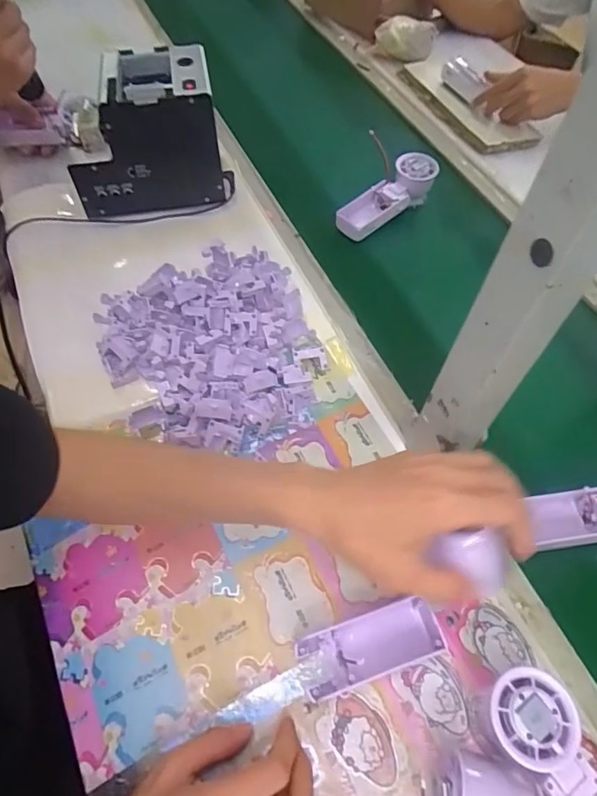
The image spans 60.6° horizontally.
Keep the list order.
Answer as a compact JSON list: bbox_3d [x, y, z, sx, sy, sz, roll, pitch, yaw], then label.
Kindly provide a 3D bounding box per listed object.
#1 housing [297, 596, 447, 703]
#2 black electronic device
[{"bbox_3d":[0.055,0.195,0.396,0.107,0.025,0.044,-14,59,-13],"label":"housing"},{"bbox_3d":[-0.197,-0.344,0.677,0.196,0.161,0.146,-8,58,-8],"label":"black electronic device"}]

